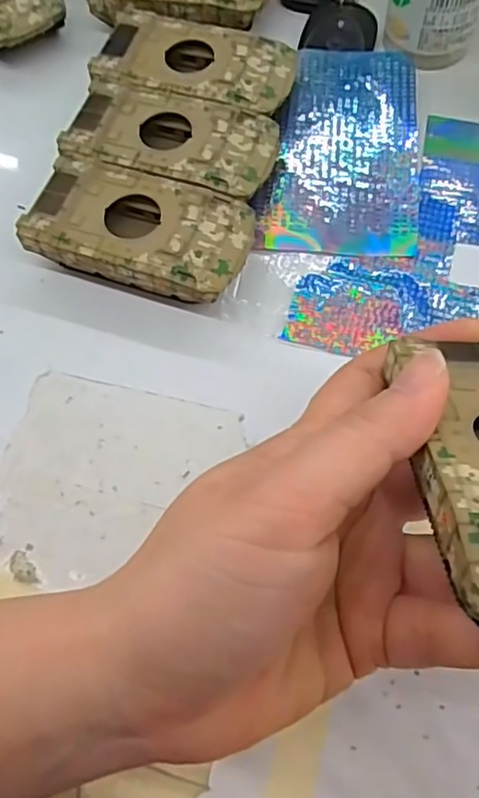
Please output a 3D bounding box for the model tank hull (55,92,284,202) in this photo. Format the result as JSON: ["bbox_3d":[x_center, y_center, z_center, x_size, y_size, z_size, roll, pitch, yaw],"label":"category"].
[{"bbox_3d":[-0.031,-0.118,0.302,0.095,0.022,0.048,16,68,10],"label":"model tank hull"}]

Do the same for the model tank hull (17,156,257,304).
[{"bbox_3d":[-0.043,-0.073,0.284,0.095,0.025,0.051,17,68,10],"label":"model tank hull"}]

